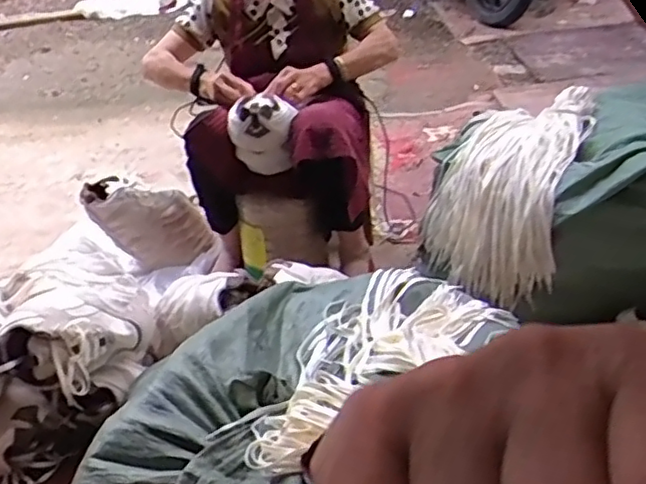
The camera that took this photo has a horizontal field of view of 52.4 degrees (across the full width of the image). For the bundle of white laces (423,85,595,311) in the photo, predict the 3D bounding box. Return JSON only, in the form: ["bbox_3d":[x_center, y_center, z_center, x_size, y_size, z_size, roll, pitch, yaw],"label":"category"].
[{"bbox_3d":[0.401,-0.120,1.448,0.294,0.263,0.481,12,41,25],"label":"bundle of white laces"}]

